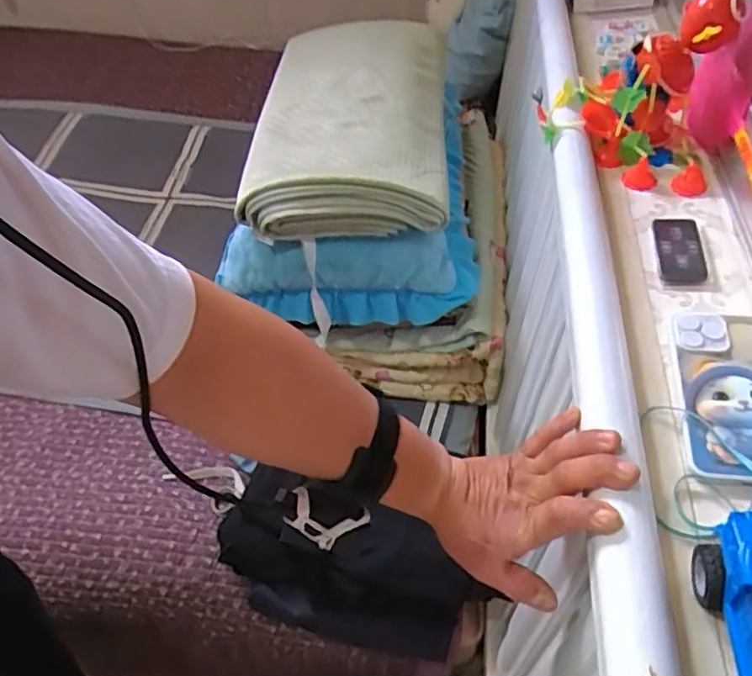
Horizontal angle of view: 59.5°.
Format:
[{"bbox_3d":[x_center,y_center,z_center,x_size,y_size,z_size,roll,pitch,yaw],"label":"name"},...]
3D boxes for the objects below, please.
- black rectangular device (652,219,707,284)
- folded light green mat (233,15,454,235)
[{"bbox_3d":[0.280,-0.080,0.609,0.041,0.012,0.079,9,50,8],"label":"black rectangular device"},{"bbox_3d":[-0.034,-0.337,0.996,0.280,0.077,0.474,3,49,3],"label":"folded light green mat"}]

